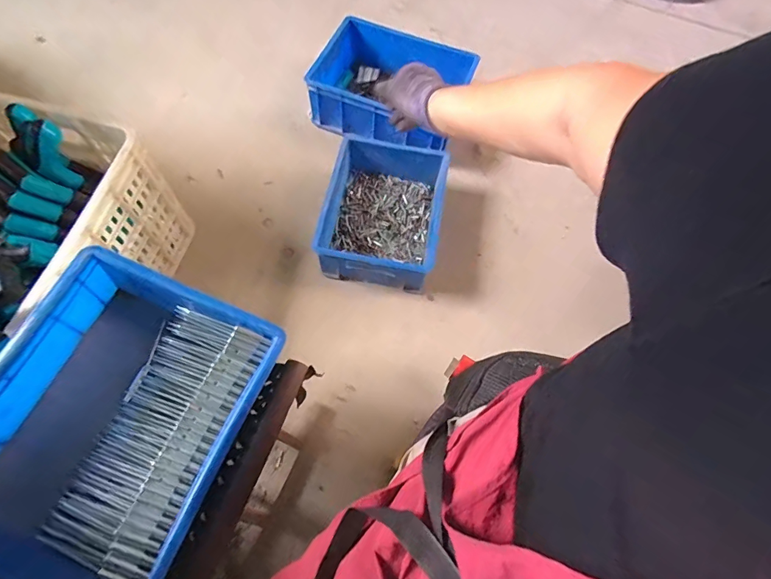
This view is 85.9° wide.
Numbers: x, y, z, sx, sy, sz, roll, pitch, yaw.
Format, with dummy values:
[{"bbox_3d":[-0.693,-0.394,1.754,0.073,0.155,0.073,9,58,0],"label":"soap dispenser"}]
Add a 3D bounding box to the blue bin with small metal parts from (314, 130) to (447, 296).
[{"bbox_3d":[-0.007,-0.174,1.012,0.263,0.128,0.334,10,64,2],"label":"blue bin with small metal parts"}]

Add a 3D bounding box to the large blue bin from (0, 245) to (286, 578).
[{"bbox_3d":[-0.316,0.153,0.502,0.263,0.144,0.330,24,66,-4],"label":"large blue bin"}]

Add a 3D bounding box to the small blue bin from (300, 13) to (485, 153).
[{"bbox_3d":[0.014,-0.584,1.186,0.405,0.137,0.337,23,65,8],"label":"small blue bin"}]

